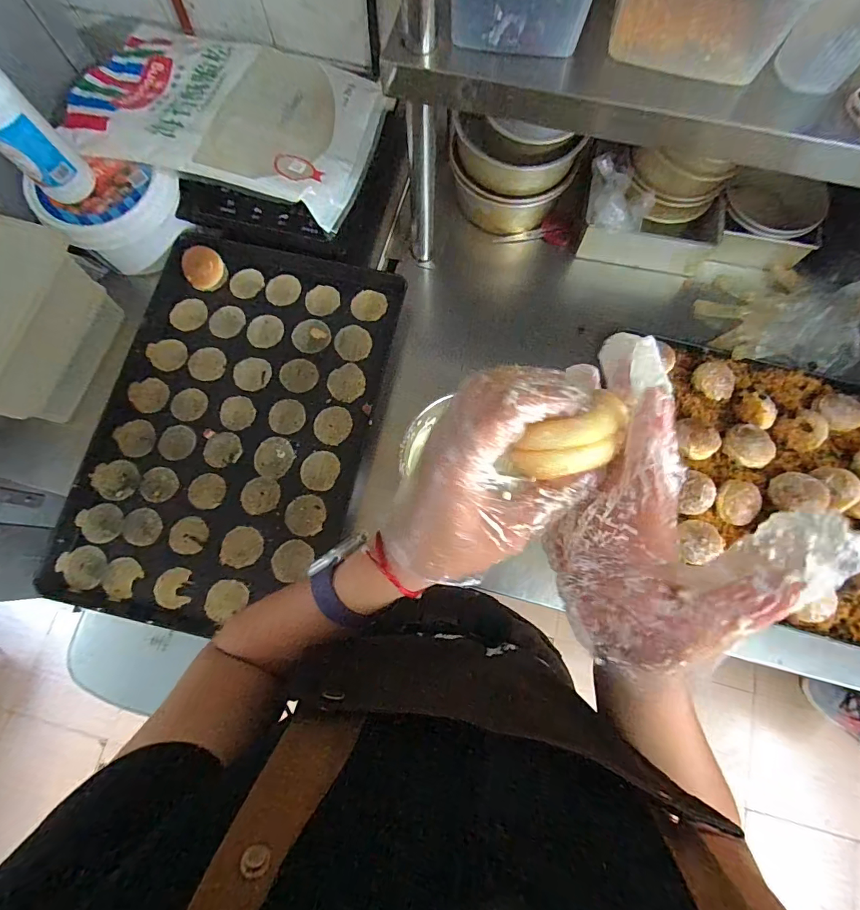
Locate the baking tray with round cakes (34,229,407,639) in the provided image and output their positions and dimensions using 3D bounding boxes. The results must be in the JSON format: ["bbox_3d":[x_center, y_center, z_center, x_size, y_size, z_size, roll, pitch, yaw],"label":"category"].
[{"bbox_3d":[-0.301,-0.051,0.670,0.397,0.037,0.599,13,77,3],"label":"baking tray with round cakes"}]

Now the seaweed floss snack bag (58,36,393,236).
[{"bbox_3d":[-0.316,-0.552,0.694,0.449,0.069,0.310,15,77,4],"label":"seaweed floss snack bag"}]

